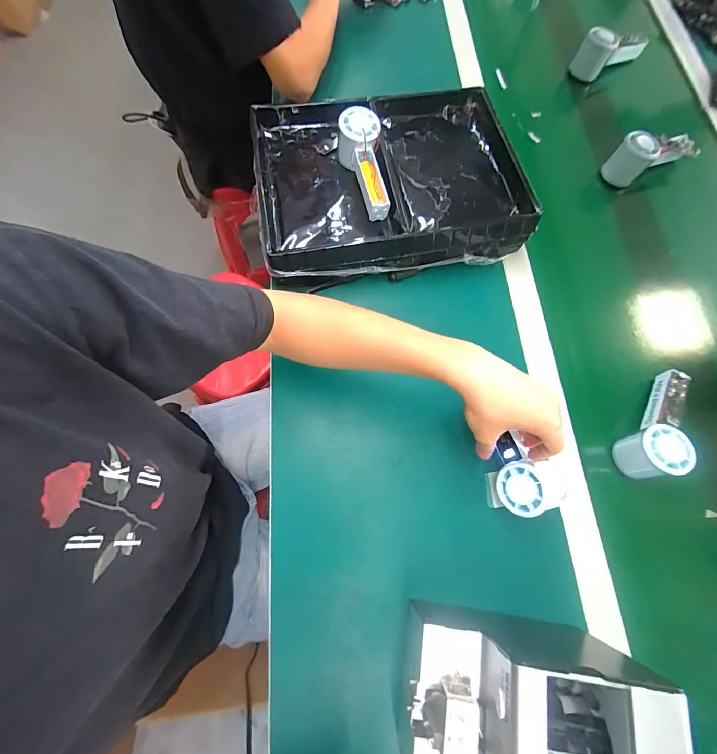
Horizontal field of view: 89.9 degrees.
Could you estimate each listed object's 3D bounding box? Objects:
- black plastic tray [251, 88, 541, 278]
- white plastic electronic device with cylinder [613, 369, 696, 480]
[{"bbox_3d":[0.038,-0.292,0.546,0.397,0.078,0.288,-9,73,-5],"label":"black plastic tray"},{"bbox_3d":[0.378,0.056,0.451,0.057,0.060,0.148,32,74,8],"label":"white plastic electronic device with cylinder"}]

